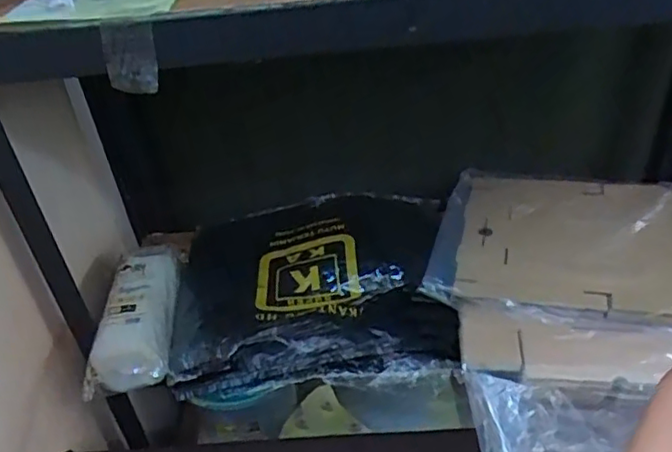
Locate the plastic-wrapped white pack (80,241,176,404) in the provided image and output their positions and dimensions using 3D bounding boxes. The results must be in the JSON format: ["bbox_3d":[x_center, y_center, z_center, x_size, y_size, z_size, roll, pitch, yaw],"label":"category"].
[{"bbox_3d":[-0.262,0.116,0.819,0.099,0.065,0.229,-7,35,0],"label":"plastic-wrapped white pack"}]

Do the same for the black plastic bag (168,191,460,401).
[{"bbox_3d":[-0.029,0.079,0.884,0.386,0.072,0.333,-5,35,2],"label":"black plastic bag"}]

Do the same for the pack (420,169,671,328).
[{"bbox_3d":[0.323,0.010,0.845,0.360,0.030,0.280,3,44,17],"label":"pack"}]

